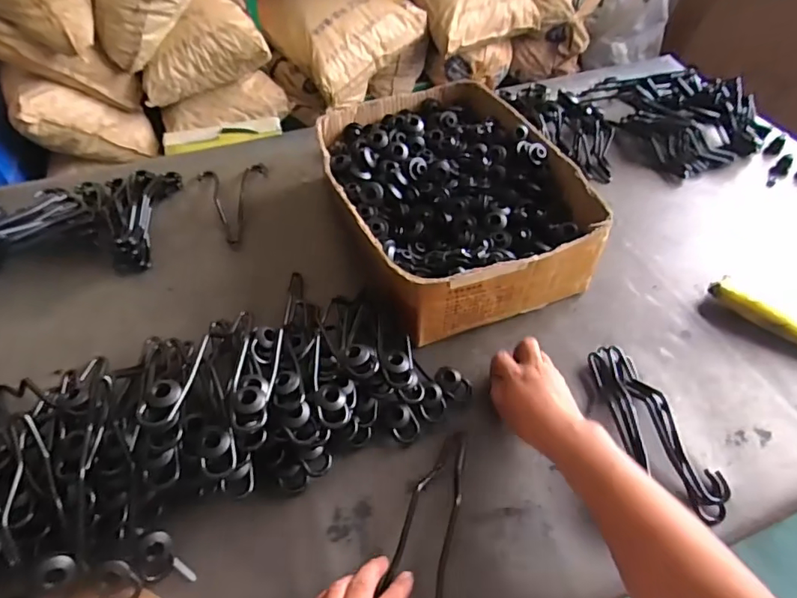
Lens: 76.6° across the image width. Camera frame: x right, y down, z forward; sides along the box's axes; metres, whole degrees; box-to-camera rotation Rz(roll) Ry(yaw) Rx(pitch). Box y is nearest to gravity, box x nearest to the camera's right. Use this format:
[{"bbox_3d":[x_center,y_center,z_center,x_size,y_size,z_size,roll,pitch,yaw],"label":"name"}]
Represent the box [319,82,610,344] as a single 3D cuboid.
[{"bbox_3d":[0.071,-0.164,0.782,0.322,0.114,0.434,-18,53,-16],"label":"box"}]

